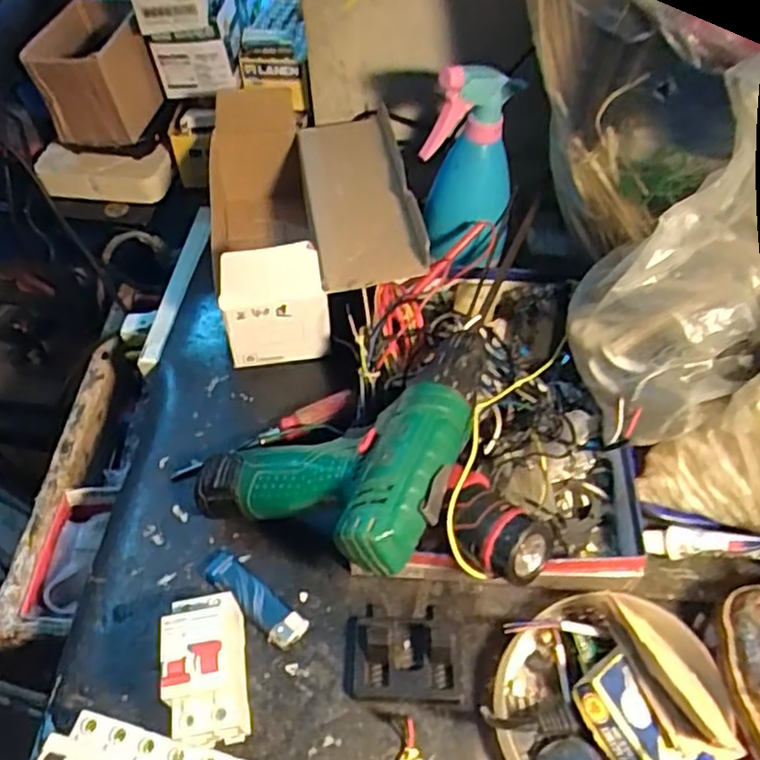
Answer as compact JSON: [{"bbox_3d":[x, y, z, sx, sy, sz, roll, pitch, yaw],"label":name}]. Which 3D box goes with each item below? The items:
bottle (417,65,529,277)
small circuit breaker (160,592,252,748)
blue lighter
[{"bbox_3d":[0.074,-0.167,0.549,0.076,0.157,0.103,5,53,5],"label":"bottle"},{"bbox_3d":[-0.099,0.171,0.391,0.041,0.068,0.075,-9,53,-5],"label":"small circuit breaker"},{"bbox_3d":[-0.085,0.145,0.445,0.084,0.013,0.024,34,61,24],"label":"blue lighter"}]

